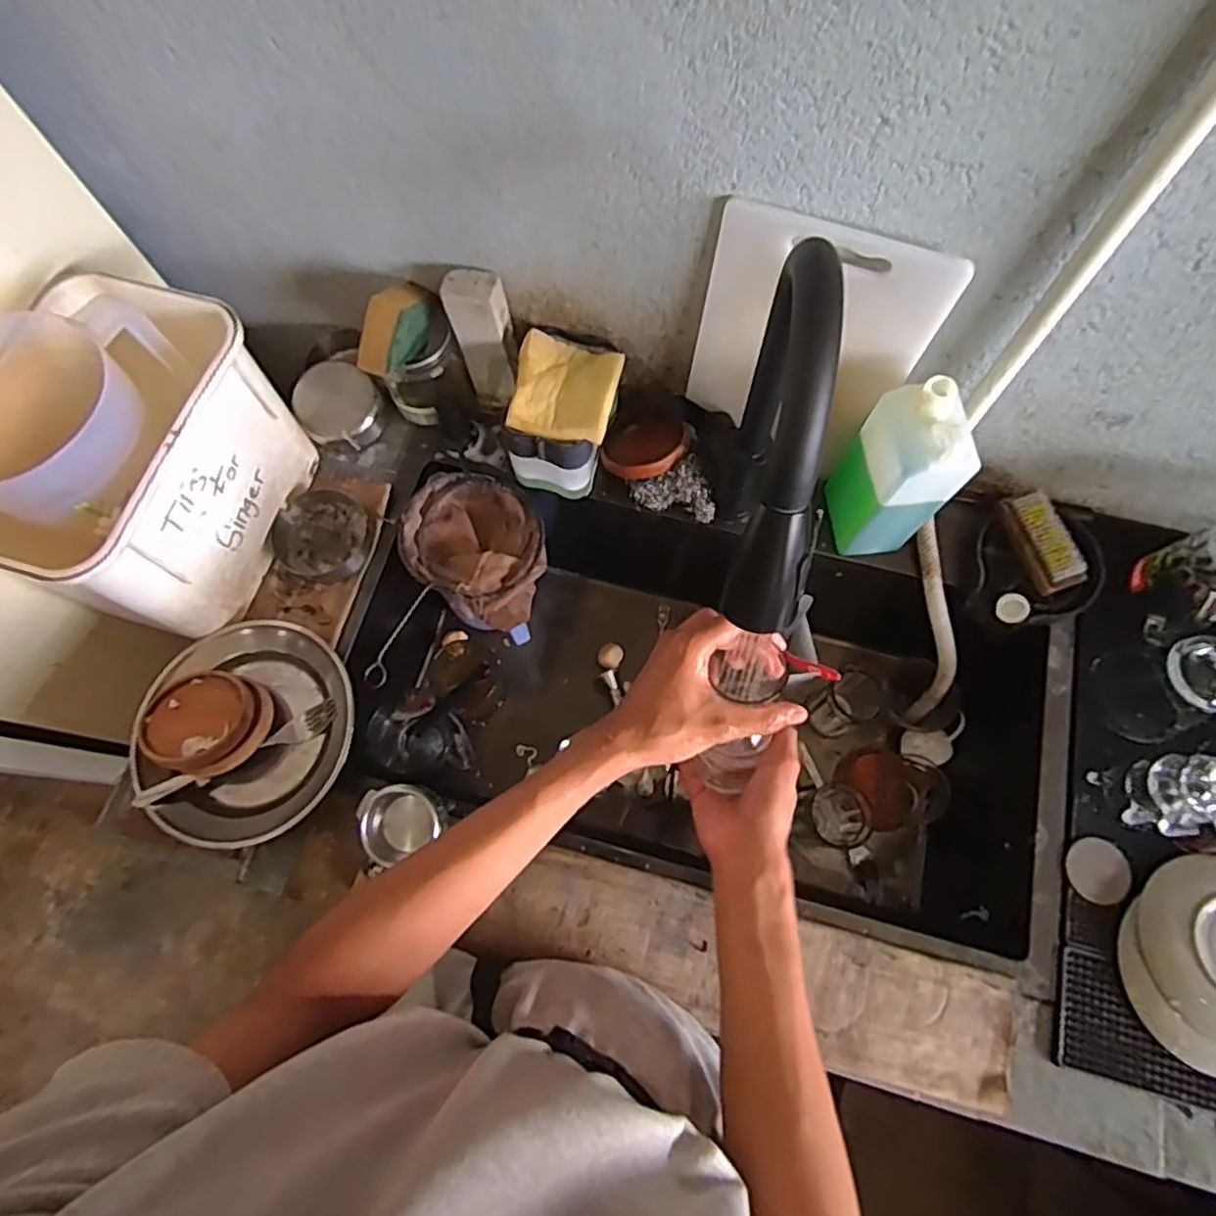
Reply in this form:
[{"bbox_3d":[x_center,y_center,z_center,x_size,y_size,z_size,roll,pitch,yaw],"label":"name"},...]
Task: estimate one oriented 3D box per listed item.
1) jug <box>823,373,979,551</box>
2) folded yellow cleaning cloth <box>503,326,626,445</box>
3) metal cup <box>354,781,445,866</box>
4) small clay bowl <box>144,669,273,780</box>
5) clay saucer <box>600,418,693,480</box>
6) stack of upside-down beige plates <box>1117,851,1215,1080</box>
[{"bbox_3d":[0.275,-0.129,0.656,0.076,0.189,0.087,-7,71,-2],"label":"jug"},{"bbox_3d":[-0.042,-0.216,0.673,0.101,0.023,0.102,14,71,5],"label":"folded yellow cleaning cloth"},{"bbox_3d":[-0.178,0.186,0.599,0.067,0.042,0.066,-25,73,-8],"label":"metal cup"},{"bbox_3d":[-0.379,0.107,0.647,0.106,0.034,0.095,13,71,5],"label":"small clay bowl"},{"bbox_3d":[0.040,-0.177,0.752,0.088,0.016,0.095,-17,51,22],"label":"clay saucer"},{"bbox_3d":[0.544,0.310,0.602,0.160,0.037,0.181,29,73,10],"label":"stack of upside-down beige plates"}]

